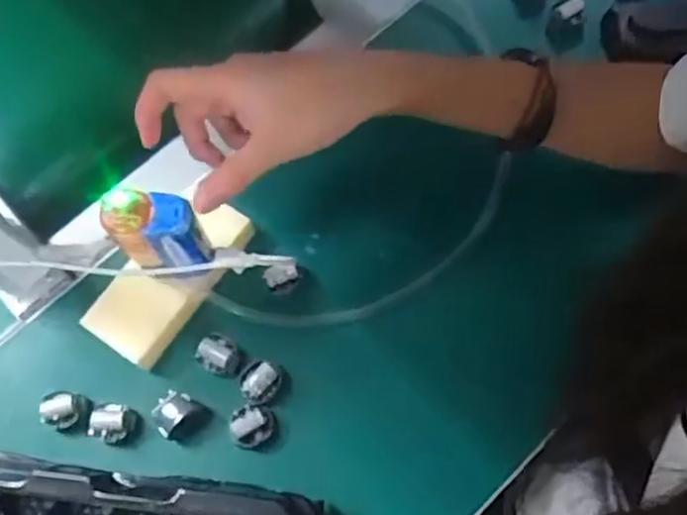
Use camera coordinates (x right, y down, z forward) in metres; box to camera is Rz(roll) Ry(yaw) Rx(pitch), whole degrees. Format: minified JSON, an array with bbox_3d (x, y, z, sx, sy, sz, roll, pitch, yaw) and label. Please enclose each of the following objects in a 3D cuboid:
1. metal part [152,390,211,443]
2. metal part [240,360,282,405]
[{"bbox_3d":[-0.106,0.102,0.462,0.030,0.021,0.028,30,74,12],"label":"metal part"},{"bbox_3d":[-0.055,0.078,0.461,0.028,0.023,0.026,-1,70,2],"label":"metal part"}]

